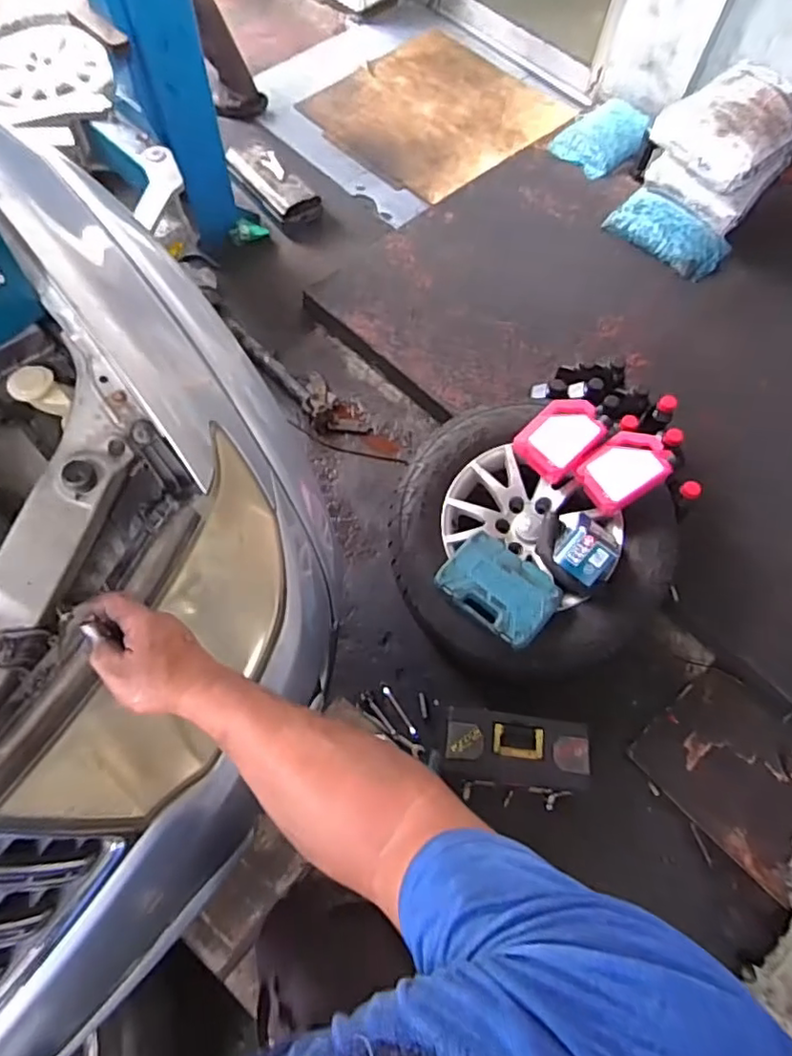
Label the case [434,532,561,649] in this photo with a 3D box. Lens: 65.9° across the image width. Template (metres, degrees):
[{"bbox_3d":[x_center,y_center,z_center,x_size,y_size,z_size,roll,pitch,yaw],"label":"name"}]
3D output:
[{"bbox_3d":[0.263,0.147,1.529,0.281,0.065,0.214,39,70,14],"label":"case"}]

